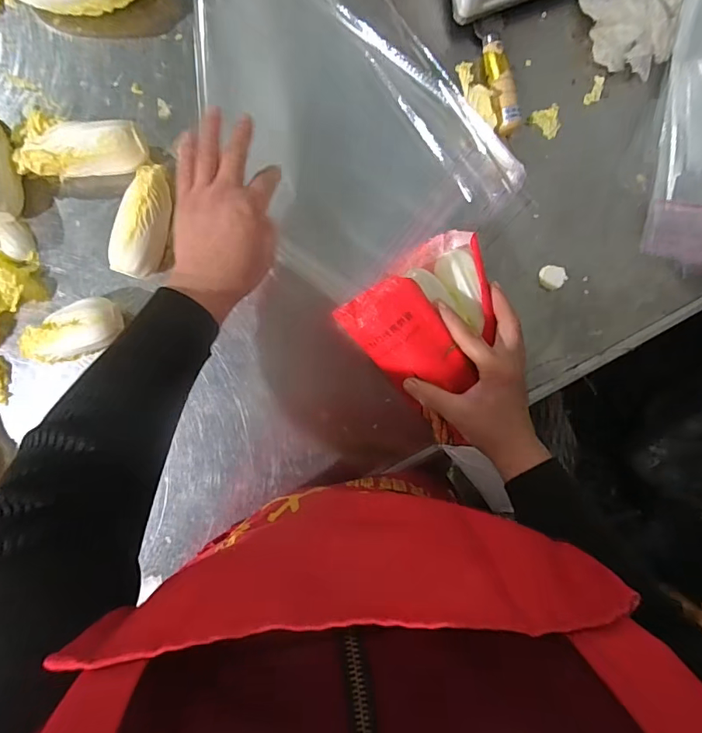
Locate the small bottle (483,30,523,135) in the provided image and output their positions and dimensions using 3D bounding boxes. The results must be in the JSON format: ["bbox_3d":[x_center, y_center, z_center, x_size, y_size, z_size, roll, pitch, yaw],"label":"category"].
[{"bbox_3d":[0.147,-0.279,0.455,0.023,0.023,0.095,-15,96,-1],"label":"small bottle"}]

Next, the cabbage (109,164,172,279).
[{"bbox_3d":[-0.196,-0.138,0.444,0.048,0.047,0.103,24,94,-5],"label":"cabbage"}]

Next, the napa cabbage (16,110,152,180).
[{"bbox_3d":[-0.255,-0.204,0.431,0.126,0.048,0.058,7,95,-4],"label":"napa cabbage"}]

